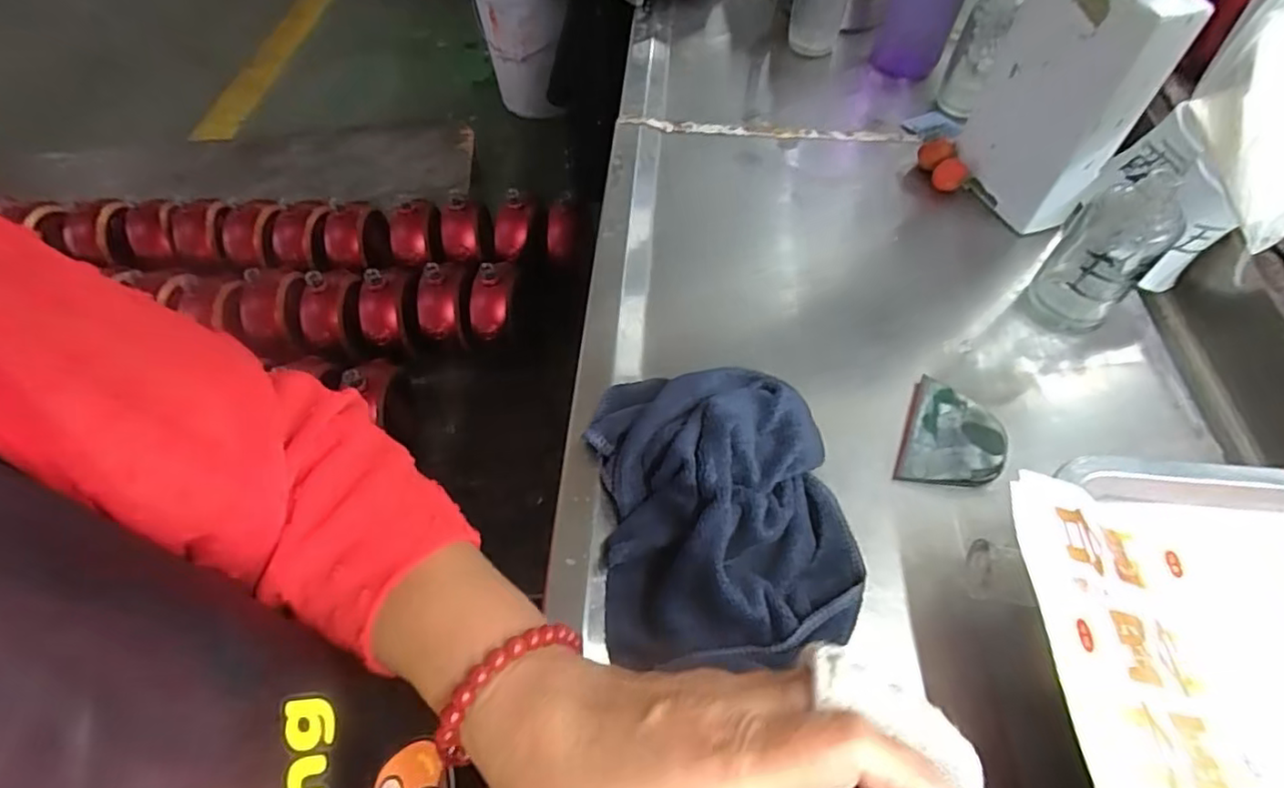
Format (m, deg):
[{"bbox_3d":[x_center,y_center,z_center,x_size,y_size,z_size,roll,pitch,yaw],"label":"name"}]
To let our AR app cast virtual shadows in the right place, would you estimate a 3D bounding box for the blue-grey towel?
[{"bbox_3d":[0.043,0.059,0.354,0.134,0.052,0.168,-7,56,-2],"label":"blue-grey towel"}]

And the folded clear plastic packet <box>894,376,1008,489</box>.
[{"bbox_3d":[0.200,0.028,0.400,0.058,0.009,0.079,19,59,15],"label":"folded clear plastic packet"}]

